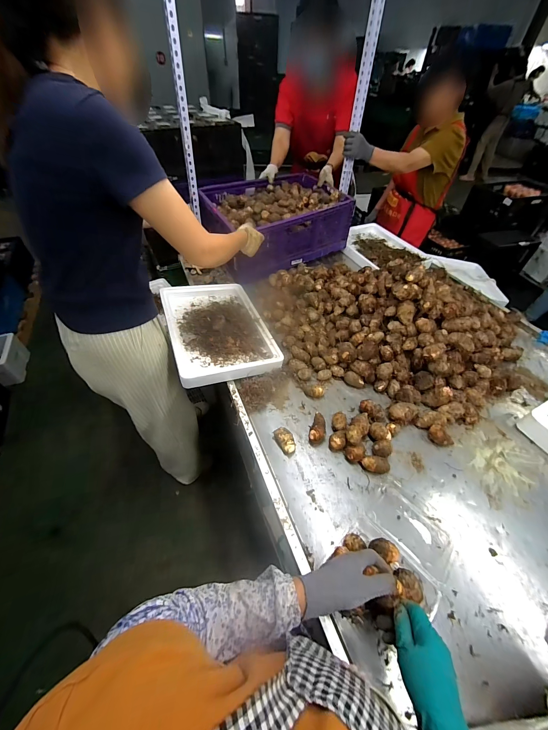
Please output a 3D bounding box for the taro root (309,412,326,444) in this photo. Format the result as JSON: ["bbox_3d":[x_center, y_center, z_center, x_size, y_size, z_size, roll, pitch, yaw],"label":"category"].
[{"bbox_3d":[0.112,0.161,0.703,0.042,0.035,0.079,9,48,5],"label":"taro root"}]

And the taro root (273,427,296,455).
[{"bbox_3d":[0.029,0.188,0.699,0.041,0.025,0.068,-25,54,-23],"label":"taro root"}]

